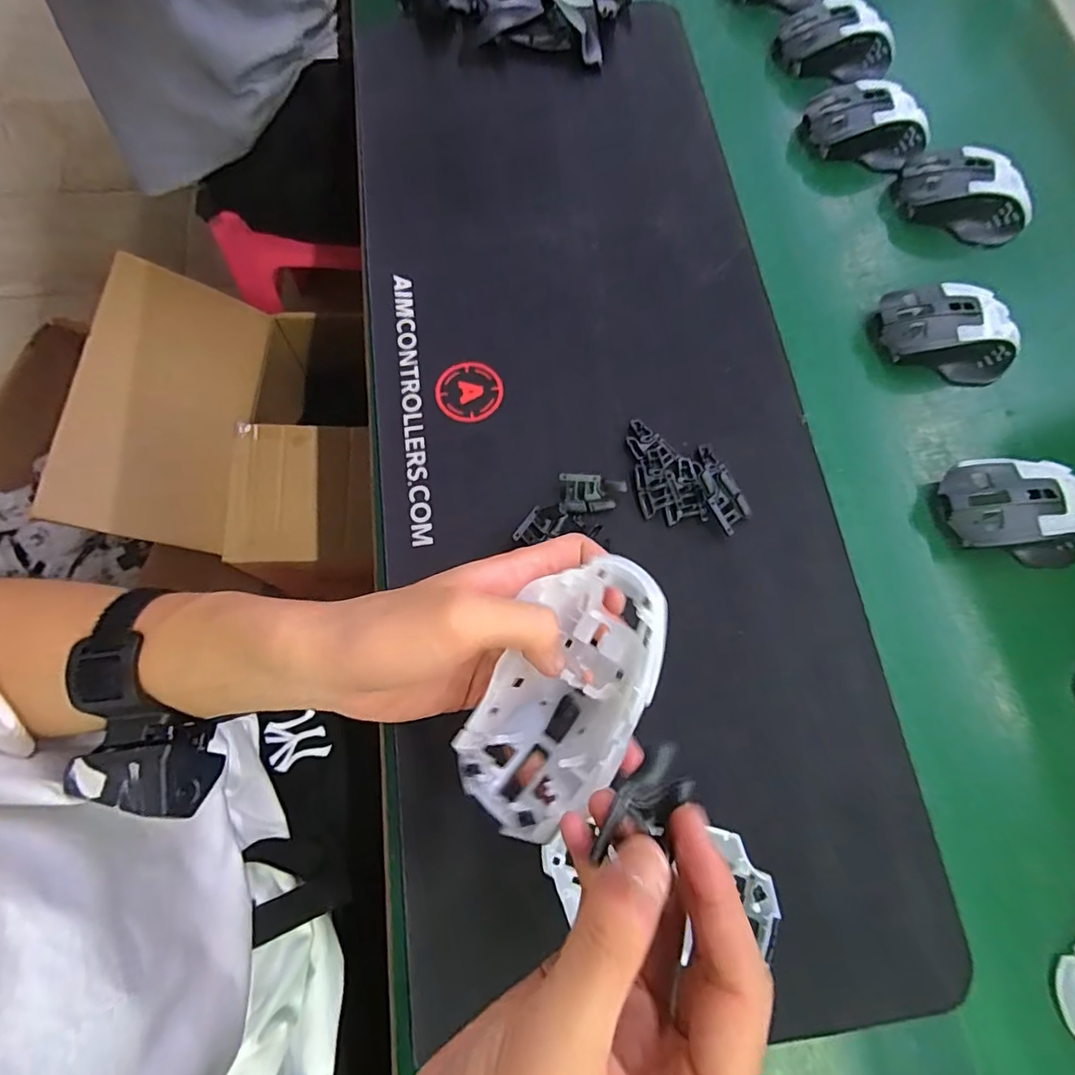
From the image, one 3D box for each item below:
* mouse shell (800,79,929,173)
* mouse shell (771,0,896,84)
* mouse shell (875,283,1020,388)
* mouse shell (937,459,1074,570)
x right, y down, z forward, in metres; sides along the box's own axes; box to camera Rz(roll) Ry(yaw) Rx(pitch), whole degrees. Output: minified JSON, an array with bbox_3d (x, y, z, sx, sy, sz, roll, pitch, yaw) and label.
[{"bbox_3d":[0.294,-0.365,0.478,0.110,0.033,0.055,8,72,0],"label":"mouse shell"},{"bbox_3d":[0.281,-0.463,0.509,0.112,0.044,0.059,5,72,-1],"label":"mouse shell"},{"bbox_3d":[0.315,-0.157,0.412,0.111,0.035,0.060,16,72,3],"label":"mouse shell"},{"bbox_3d":[0.326,-0.018,0.370,0.096,0.034,0.062,7,72,0],"label":"mouse shell"}]

